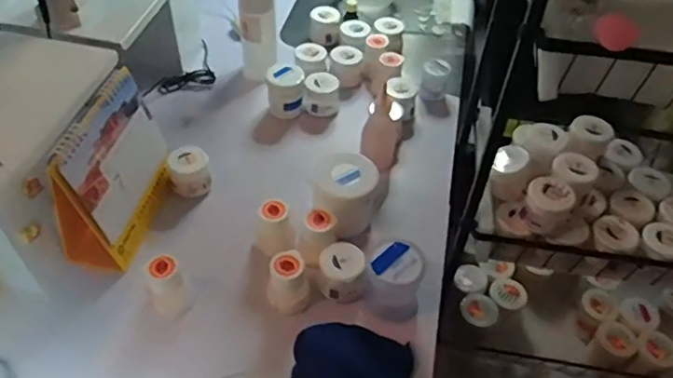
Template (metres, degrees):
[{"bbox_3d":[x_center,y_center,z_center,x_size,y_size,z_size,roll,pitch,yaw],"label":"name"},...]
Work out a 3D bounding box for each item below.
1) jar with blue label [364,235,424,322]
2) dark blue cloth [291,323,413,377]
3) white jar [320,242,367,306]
[{"bbox_3d":[0.064,0.103,0.633,0.063,0.077,0.059,16,49,11],"label":"jar with blue label"},{"bbox_3d":[0.027,0.192,0.589,0.147,0.014,0.099,23,51,17],"label":"dark blue cloth"},{"bbox_3d":[0.007,0.095,0.645,0.049,0.049,0.055,-6,48,-8],"label":"white jar"}]

